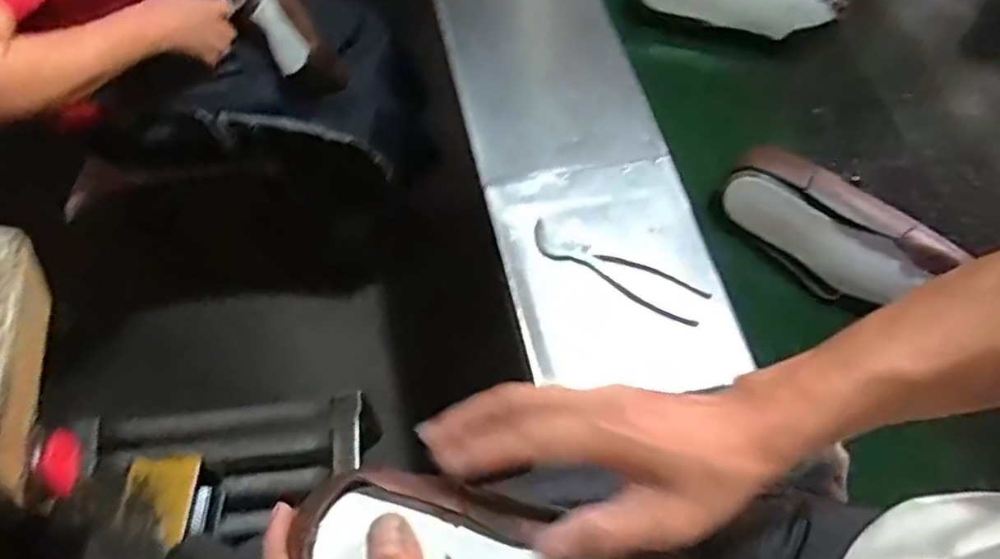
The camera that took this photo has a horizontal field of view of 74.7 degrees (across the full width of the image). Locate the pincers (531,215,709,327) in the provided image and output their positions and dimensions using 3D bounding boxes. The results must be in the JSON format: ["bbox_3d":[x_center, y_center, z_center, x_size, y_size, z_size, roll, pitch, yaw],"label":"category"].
[{"bbox_3d":[0.125,-0.011,0.697,0.193,0.016,0.044,27,64,11],"label":"pincers"}]

